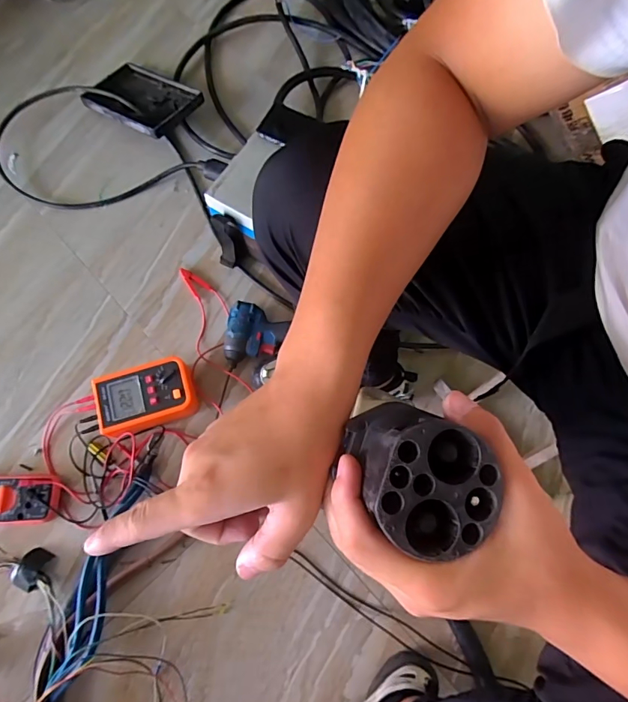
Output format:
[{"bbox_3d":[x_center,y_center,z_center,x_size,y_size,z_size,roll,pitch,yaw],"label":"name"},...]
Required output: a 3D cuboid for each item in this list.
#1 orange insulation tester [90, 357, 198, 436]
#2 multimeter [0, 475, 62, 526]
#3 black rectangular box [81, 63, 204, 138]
[{"bbox_3d":[-0.294,0.083,0.762,0.164,0.068,0.104,-18,70,-6],"label":"orange insulation tester"},{"bbox_3d":[-0.514,0.247,0.709,0.180,0.046,0.080,-1,70,1],"label":"multimeter"},{"bbox_3d":[-0.385,-0.567,0.961,0.251,0.031,0.168,33,67,18],"label":"black rectangular box"}]

